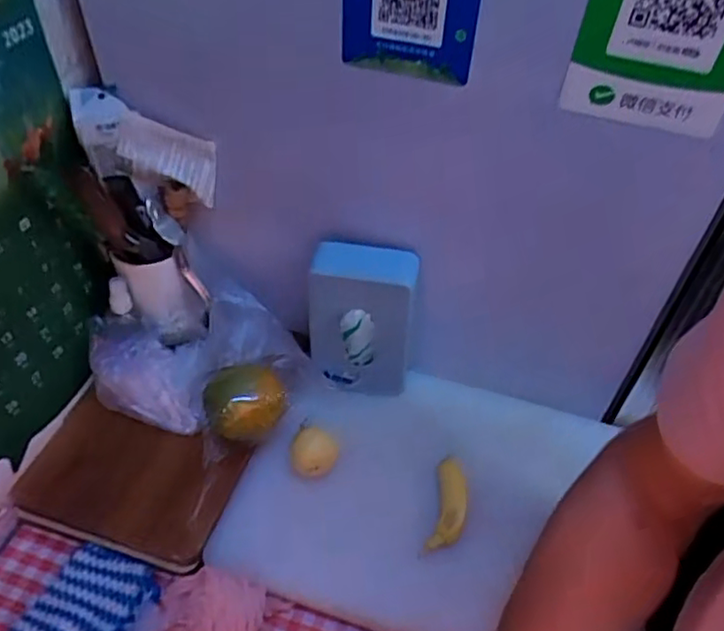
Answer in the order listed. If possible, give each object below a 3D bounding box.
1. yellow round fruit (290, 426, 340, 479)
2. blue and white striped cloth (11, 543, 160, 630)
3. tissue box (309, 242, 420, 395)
[{"bbox_3d":[-0.052,0.155,0.690,0.051,0.042,0.050,2,48,-2],"label":"yellow round fruit"},{"bbox_3d":[-0.264,0.280,0.604,0.107,0.023,0.107,16,49,11],"label":"blue and white striped cloth"},{"bbox_3d":[0.003,0.013,0.724,0.120,0.193,0.066,3,48,0],"label":"tissue box"}]

